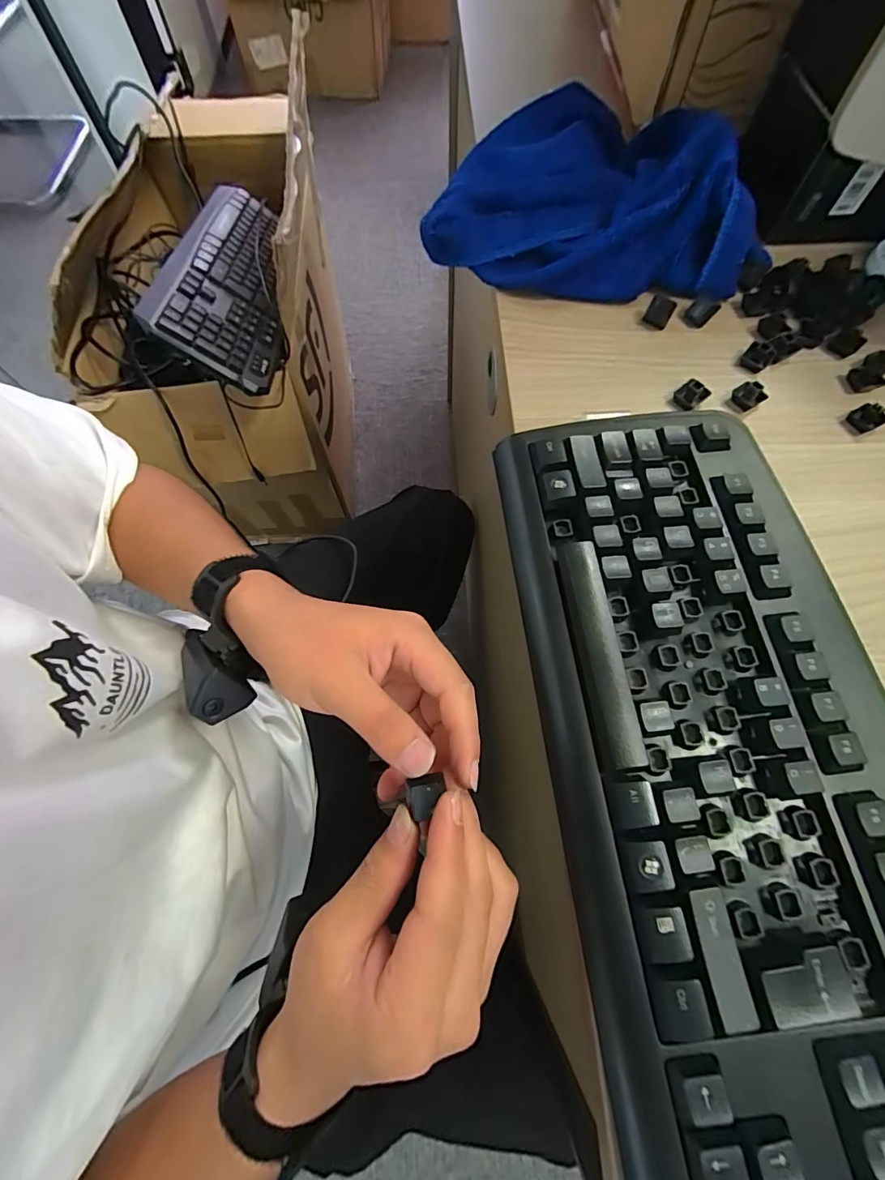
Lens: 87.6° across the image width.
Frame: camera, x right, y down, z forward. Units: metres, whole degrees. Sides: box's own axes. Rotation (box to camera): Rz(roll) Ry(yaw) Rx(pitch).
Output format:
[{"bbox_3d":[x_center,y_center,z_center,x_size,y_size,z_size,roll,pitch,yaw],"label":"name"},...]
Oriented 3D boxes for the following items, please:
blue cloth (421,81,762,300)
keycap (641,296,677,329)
[{"bbox_3d":[0.110,-0.304,0.346,0.244,0.066,0.160,5,68,2],"label":"blue cloth"},{"bbox_3d":[0.158,-0.202,0.336,0.018,0.016,0.012,26,73,11],"label":"keycap"}]

